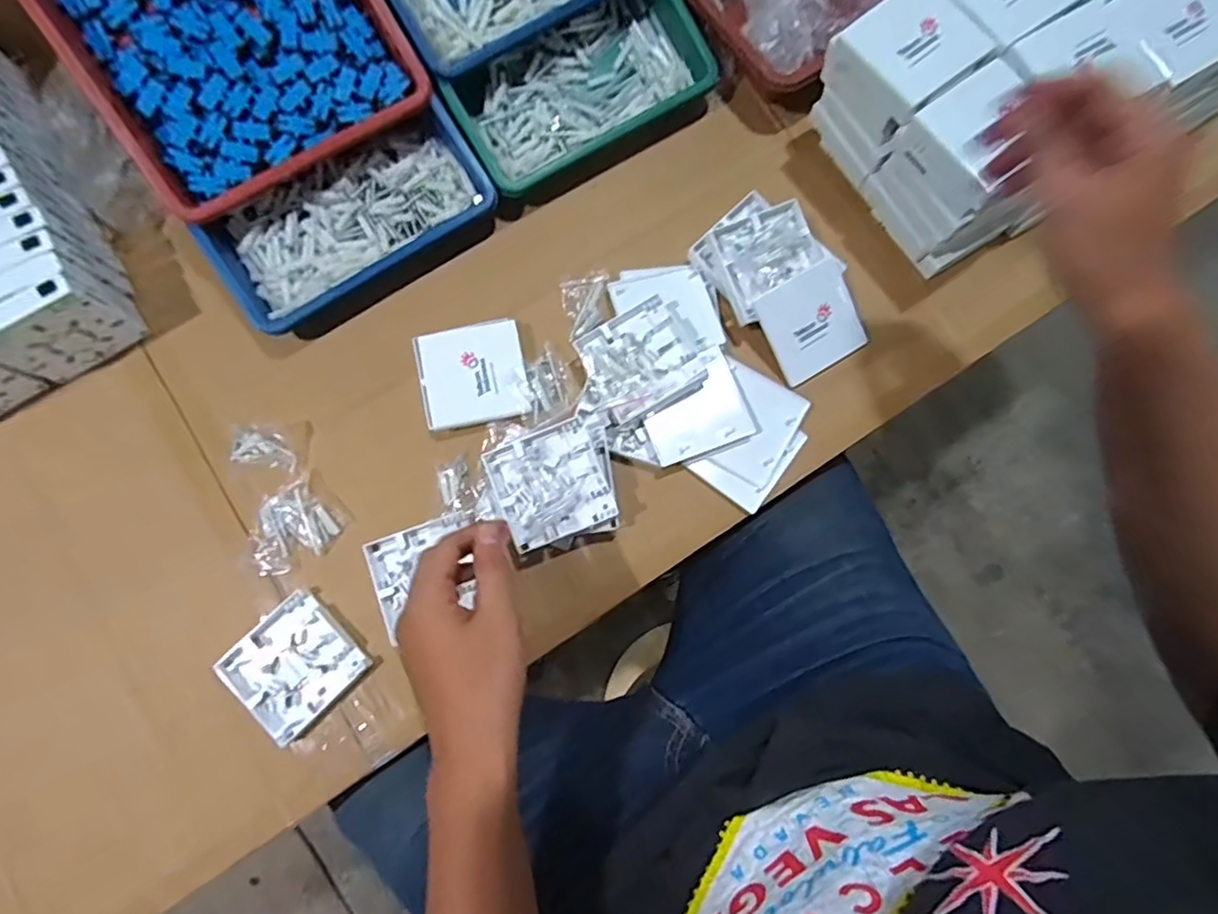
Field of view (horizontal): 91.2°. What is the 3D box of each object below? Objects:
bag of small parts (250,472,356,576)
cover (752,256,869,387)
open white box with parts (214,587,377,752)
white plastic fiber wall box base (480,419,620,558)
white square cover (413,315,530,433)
[{"bbox_3d":[-0.268,0.057,0.506,0.084,0.013,0.066,-31,81,-6],"label":"bag of small parts"},{"bbox_3d":[0.179,-0.118,0.523,0.085,0.008,0.083,-31,102,-10],"label":"cover"},{"bbox_3d":[-0.254,0.167,0.483,0.088,0.017,0.088,44,82,7],"label":"open white box with parts"},{"bbox_3d":[-0.048,0.022,0.485,0.086,0.017,0.086,-22,80,-5],"label":"white plastic fiber wall box base"},{"bbox_3d":[-0.118,-0.072,0.516,0.089,0.010,0.086,-11,80,-3],"label":"white square cover"}]

